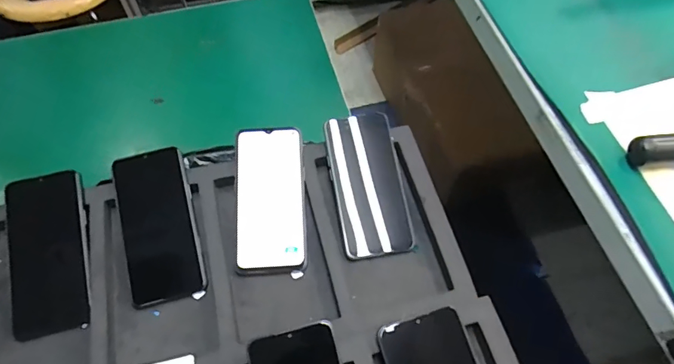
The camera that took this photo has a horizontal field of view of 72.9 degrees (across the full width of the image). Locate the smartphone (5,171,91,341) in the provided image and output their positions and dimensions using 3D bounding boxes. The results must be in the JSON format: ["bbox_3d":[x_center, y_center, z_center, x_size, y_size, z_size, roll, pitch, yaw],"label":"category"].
[{"bbox_3d":[-0.296,0.072,0.465,0.079,0.013,0.163,-15,75,-3],"label":"smartphone"}]

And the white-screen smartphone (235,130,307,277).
[{"bbox_3d":[-0.073,0.017,0.500,0.076,0.007,0.158,-2,73,-1],"label":"white-screen smartphone"}]

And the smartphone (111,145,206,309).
[{"bbox_3d":[-0.189,0.045,0.481,0.075,0.010,0.158,-13,76,-7],"label":"smartphone"}]

